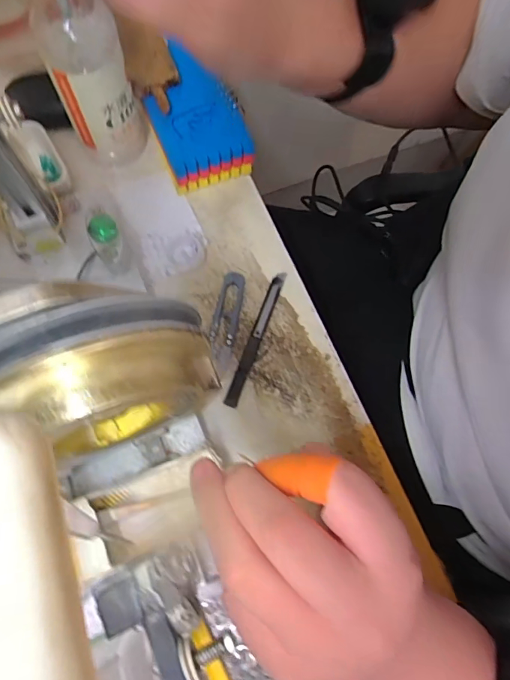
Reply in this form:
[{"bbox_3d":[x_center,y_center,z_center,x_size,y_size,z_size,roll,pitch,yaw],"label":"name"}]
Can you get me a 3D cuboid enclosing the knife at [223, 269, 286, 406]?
[{"bbox_3d":[0.001,-0.004,0.377,0.011,0.007,0.128,20,72,4],"label":"knife"}]

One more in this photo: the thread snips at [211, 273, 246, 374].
[{"bbox_3d":[-0.026,-0.018,0.379,0.022,0.008,0.091,9,71,1],"label":"thread snips"}]

